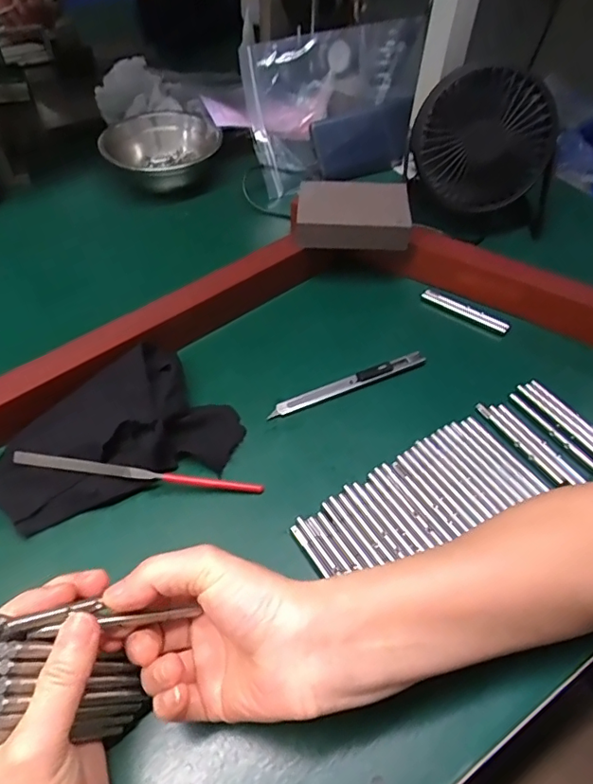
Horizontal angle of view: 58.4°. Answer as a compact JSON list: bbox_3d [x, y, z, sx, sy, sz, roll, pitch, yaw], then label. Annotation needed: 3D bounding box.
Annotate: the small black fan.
[{"bbox_3d":[0.171,-0.217,0.501,0.123,0.133,0.106,36,59,24],"label":"small black fan"}]

